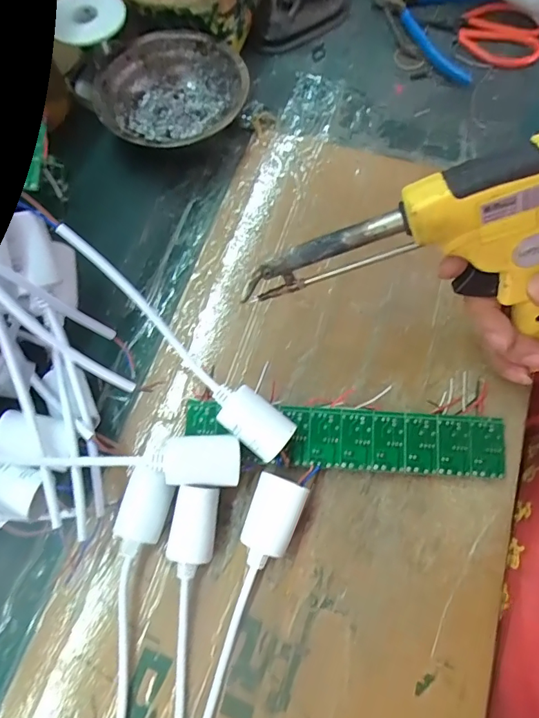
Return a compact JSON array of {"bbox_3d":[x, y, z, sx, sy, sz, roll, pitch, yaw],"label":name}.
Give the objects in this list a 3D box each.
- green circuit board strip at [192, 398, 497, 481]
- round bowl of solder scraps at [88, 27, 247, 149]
[{"bbox_3d":[0.047,0.051,0.304,0.202,0.004,0.035,4,79,4],"label":"green circuit board strip"},{"bbox_3d":[-0.084,-0.227,0.409,0.124,0.038,0.128,0,69,1],"label":"round bowl of solder scraps"}]

